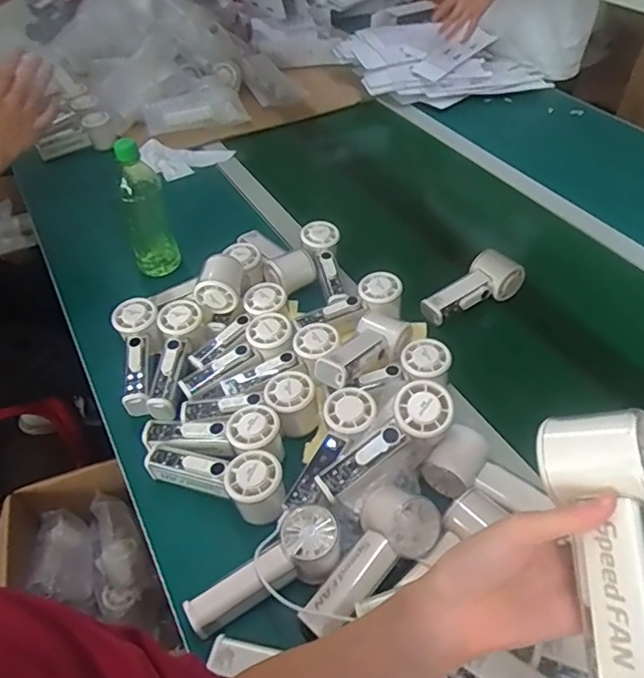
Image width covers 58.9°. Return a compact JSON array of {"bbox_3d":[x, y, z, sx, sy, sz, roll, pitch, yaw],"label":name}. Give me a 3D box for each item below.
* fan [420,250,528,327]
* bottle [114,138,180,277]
[{"bbox_3d":[0.215,-0.069,0.808,0.153,0.047,0.063,-32,53,-27],"label":"fan"},{"bbox_3d":[-0.257,-0.195,0.825,0.062,0.211,0.068,-15,47,-14],"label":"bottle"}]

